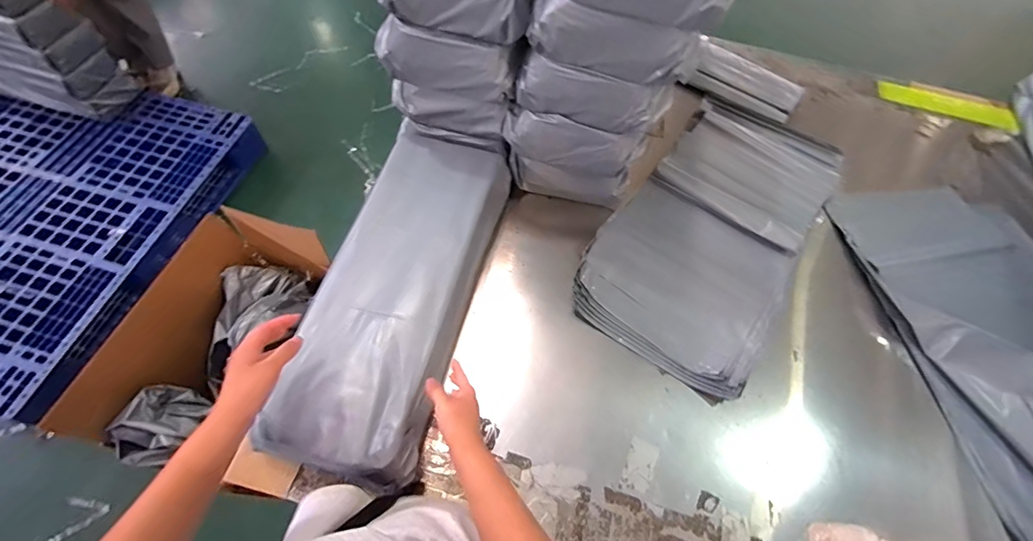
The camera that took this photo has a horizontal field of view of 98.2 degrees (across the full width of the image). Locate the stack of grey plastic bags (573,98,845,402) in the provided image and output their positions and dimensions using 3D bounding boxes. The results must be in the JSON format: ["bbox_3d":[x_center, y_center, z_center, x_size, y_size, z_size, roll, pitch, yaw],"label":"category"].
[{"bbox_3d":[0.431,-0.112,0.959,0.367,0.042,0.728,33,66,13],"label":"stack of grey plastic bags"}]

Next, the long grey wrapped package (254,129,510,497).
[{"bbox_3d":[-0.192,0.028,0.785,0.222,0.119,0.607,14,60,4],"label":"long grey wrapped package"}]

